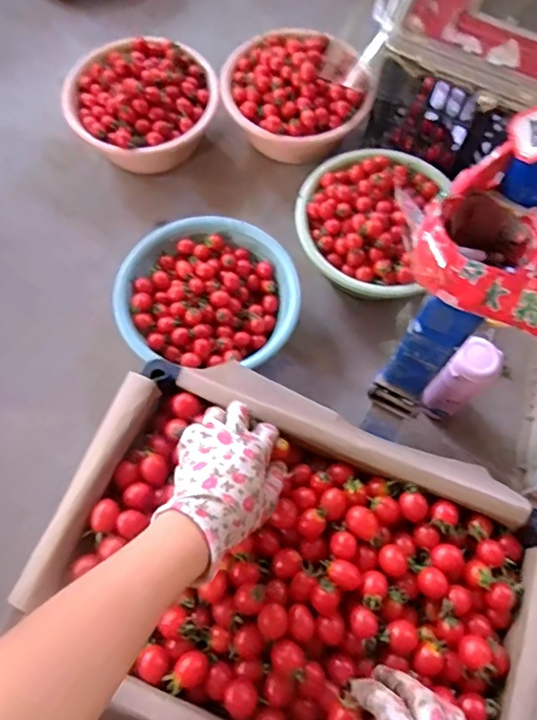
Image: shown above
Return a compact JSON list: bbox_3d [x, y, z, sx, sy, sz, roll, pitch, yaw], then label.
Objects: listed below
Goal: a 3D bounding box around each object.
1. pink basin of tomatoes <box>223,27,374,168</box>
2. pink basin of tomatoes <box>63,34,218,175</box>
[{"bbox_3d":[0.047,-0.455,0.968,0.245,0.137,0.233,-7,67,-3],"label":"pink basin of tomatoes"},{"bbox_3d":[-0.216,-0.442,0.961,0.245,0.126,0.229,0,67,0],"label":"pink basin of tomatoes"}]

